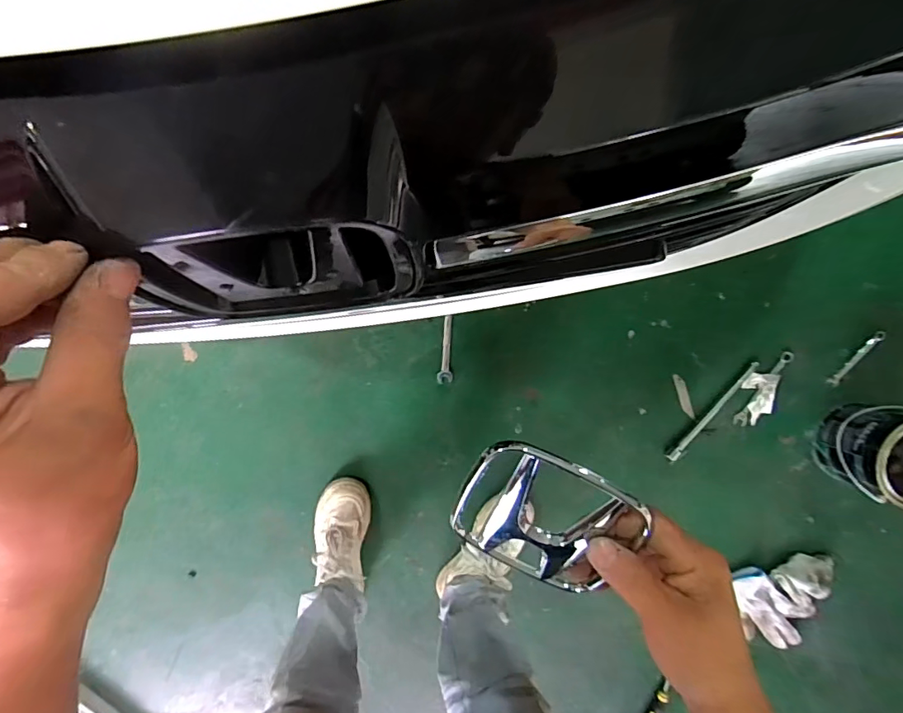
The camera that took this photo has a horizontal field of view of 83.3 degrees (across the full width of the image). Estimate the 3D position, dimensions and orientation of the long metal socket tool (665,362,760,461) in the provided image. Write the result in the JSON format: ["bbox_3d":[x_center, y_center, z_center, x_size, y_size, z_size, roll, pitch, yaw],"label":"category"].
[{"bbox_3d":[0.518,0.113,1.004,0.022,0.014,0.248,38,96,-3],"label":"long metal socket tool"}]

